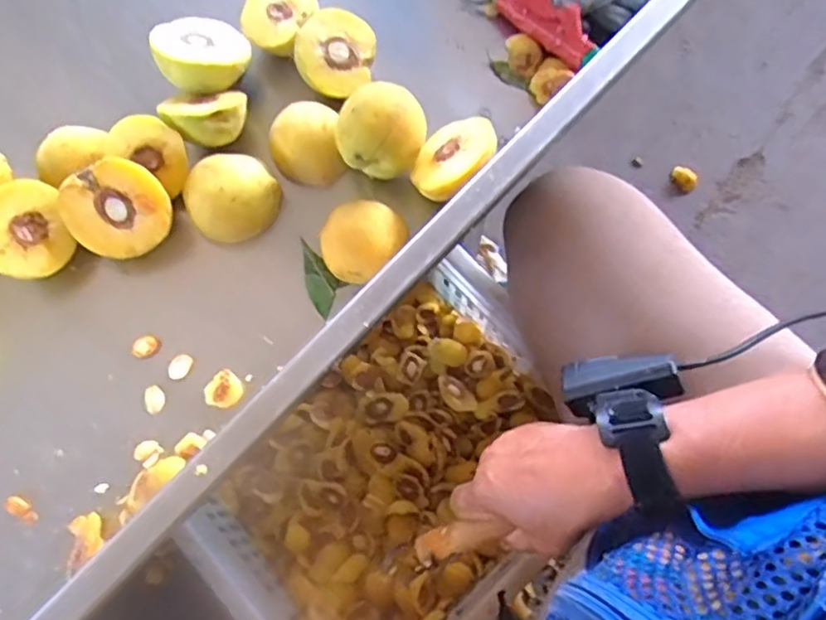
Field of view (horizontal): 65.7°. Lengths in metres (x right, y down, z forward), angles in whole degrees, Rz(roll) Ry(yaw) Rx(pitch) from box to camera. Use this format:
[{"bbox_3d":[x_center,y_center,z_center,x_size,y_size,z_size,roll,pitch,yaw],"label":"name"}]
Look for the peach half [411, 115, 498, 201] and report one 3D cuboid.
[{"bbox_3d":[0.032,-0.102,0.458,0.058,0.030,0.067,10,65,34],"label":"peach half"}]

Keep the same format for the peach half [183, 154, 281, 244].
[{"bbox_3d":[-0.132,-0.083,0.468,0.057,0.041,0.064,41,77,12],"label":"peach half"}]

